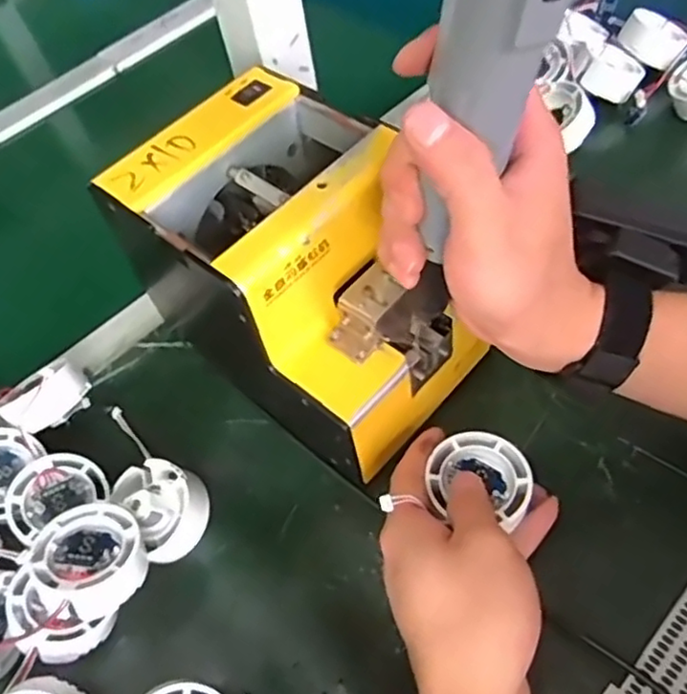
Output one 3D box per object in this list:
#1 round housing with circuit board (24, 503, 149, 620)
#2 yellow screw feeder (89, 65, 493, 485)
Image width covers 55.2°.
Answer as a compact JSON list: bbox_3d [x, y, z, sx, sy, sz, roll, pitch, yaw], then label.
[{"bbox_3d":[-0.130,0.109,0.341,0.053,0.022,0.053,4,40,-3],"label":"round housing with circuit board"},{"bbox_3d":[-0.021,-0.036,0.385,0.184,0.152,0.119,35,67,29],"label":"yellow screw feeder"}]

